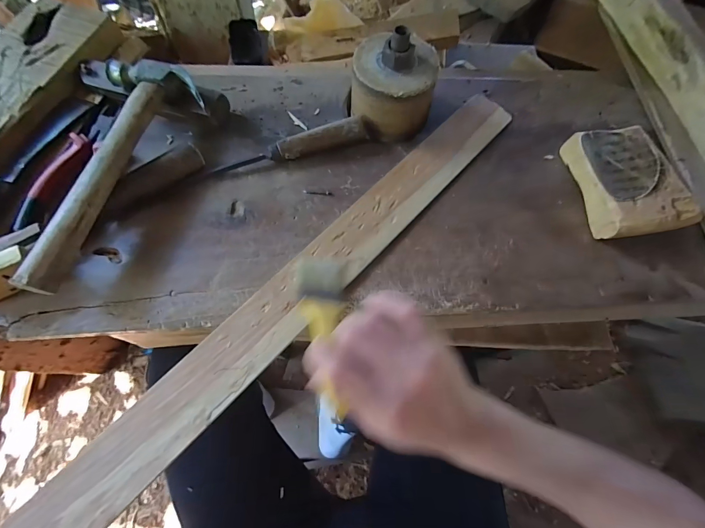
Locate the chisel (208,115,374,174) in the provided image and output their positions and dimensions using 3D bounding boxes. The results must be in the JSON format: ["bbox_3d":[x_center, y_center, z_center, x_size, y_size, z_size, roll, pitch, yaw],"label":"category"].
[{"bbox_3d":[-0.069,-0.144,0.397,0.196,0.032,0.024,-15,71,-10],"label":"chisel"}]

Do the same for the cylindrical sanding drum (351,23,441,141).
[{"bbox_3d":[0.048,-0.220,0.394,0.094,0.097,0.094,2,69,-4],"label":"cylindrical sanding drum"}]

